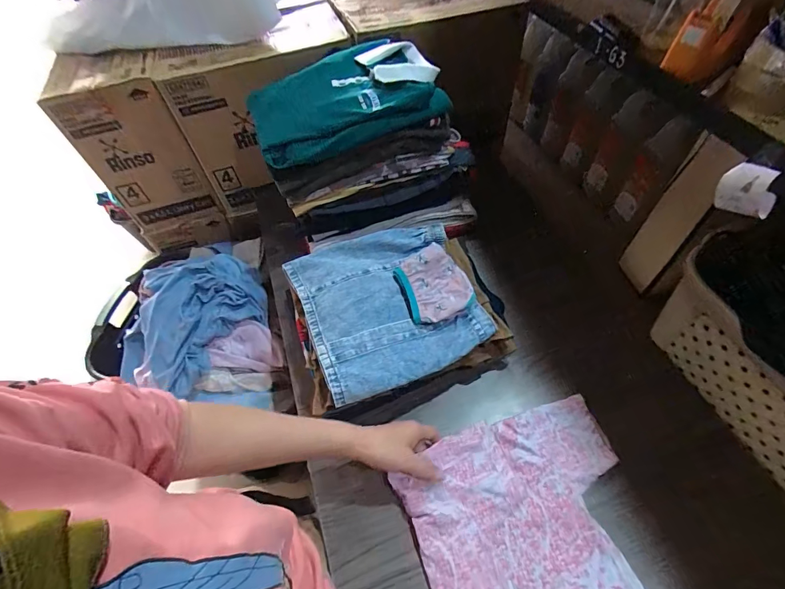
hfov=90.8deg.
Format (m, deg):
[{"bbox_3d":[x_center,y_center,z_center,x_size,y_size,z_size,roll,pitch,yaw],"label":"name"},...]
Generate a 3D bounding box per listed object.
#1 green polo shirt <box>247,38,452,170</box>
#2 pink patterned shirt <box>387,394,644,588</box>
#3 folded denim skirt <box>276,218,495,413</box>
[{"bbox_3d":[-0.090,-0.351,0.694,0.322,0.088,0.208,-18,55,-7],"label":"green polo shirt"},{"bbox_3d":[0.205,0.350,0.457,0.297,0.033,0.403,-19,55,-9],"label":"pink patterned shirt"},{"bbox_3d":[-0.006,0.011,0.599,0.254,0.056,0.246,-22,56,-11],"label":"folded denim skirt"}]

